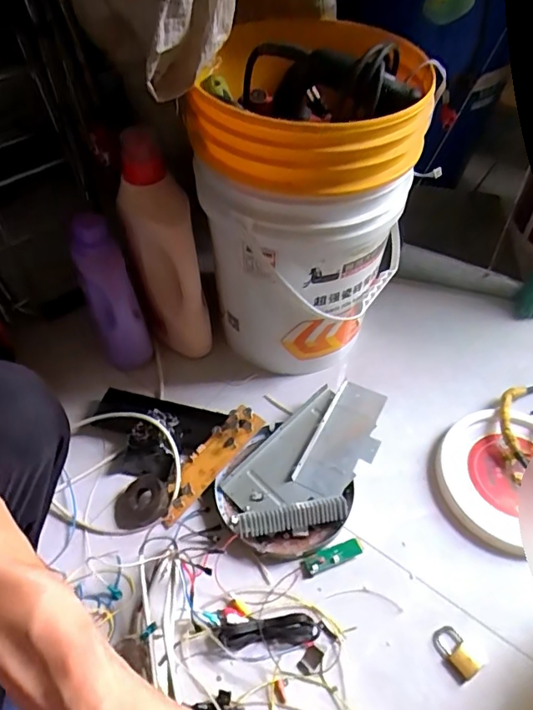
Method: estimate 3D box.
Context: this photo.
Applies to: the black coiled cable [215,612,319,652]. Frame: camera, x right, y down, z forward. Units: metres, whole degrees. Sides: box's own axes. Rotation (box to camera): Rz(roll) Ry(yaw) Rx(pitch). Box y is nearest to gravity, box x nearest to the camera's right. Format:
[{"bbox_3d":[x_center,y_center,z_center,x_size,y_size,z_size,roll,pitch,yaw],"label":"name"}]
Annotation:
[{"bbox_3d":[0.002,0.349,0.646,0.125,0.019,0.033,-5,51,-5],"label":"black coiled cable"}]

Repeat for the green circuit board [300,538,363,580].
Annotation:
[{"bbox_3d":[0.091,0.280,0.708,0.092,0.013,0.024,-17,53,-14],"label":"green circuit board"}]

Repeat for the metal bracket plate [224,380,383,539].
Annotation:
[{"bbox_3d":[0.073,0.166,0.782,0.298,0.049,0.164,-36,59,-26],"label":"metal bracket plate"}]

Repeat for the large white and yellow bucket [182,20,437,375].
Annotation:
[{"bbox_3d":[0.059,-0.212,0.794,0.290,0.458,0.300,0,51,0],"label":"large white and yellow bucket"}]

